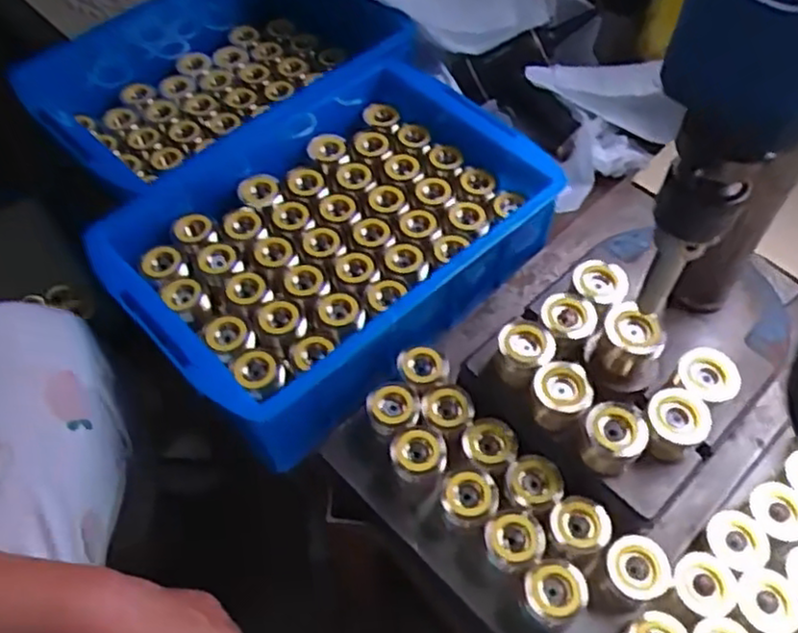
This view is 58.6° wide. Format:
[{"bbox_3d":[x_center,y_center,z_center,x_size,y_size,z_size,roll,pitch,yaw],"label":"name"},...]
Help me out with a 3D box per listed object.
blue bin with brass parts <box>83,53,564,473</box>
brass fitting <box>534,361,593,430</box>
[{"bbox_3d":[-0.055,-0.070,0.629,0.353,0.105,0.243,-38,62,-22],"label":"blue bin with brass parts"},{"bbox_3d":[0.115,0.056,0.504,0.038,0.029,0.037,18,57,14],"label":"brass fitting"}]

